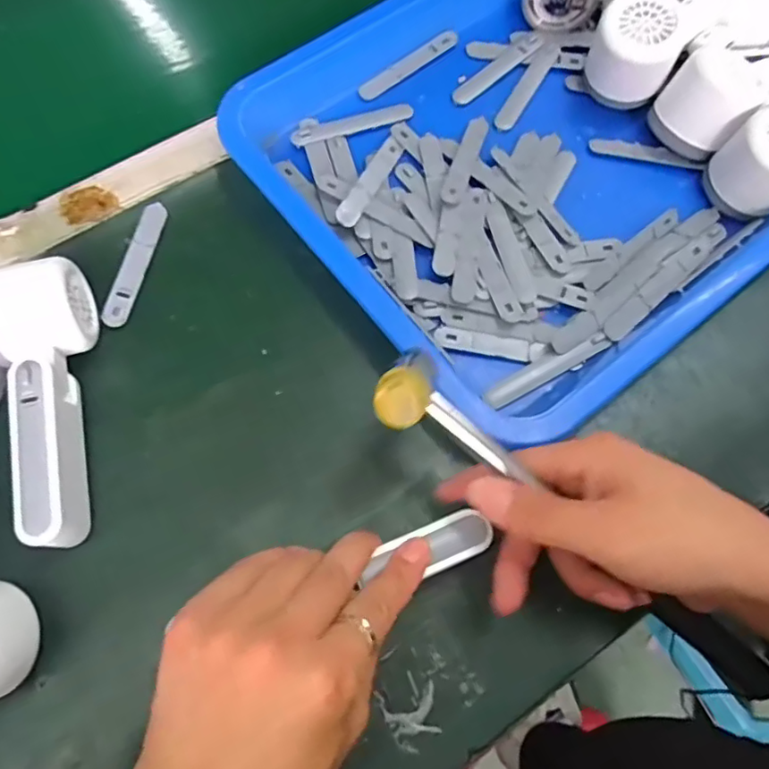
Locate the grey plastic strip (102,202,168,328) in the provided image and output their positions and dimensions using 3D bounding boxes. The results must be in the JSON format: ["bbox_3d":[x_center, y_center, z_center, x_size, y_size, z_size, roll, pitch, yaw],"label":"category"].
[{"bbox_3d":[-0.166,-0.082,0.390,0.016,0.004,0.094,10,69,3],"label":"grey plastic strip"}]

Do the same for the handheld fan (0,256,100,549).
[{"bbox_3d":[-0.197,0.012,0.329,0.055,0.056,0.164,-11,69,-5],"label":"handheld fan"}]

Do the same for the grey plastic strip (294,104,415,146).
[{"bbox_3d":[-0.024,-0.193,0.428,0.091,0.004,0.017,-18,79,-10],"label":"grey plastic strip"}]

